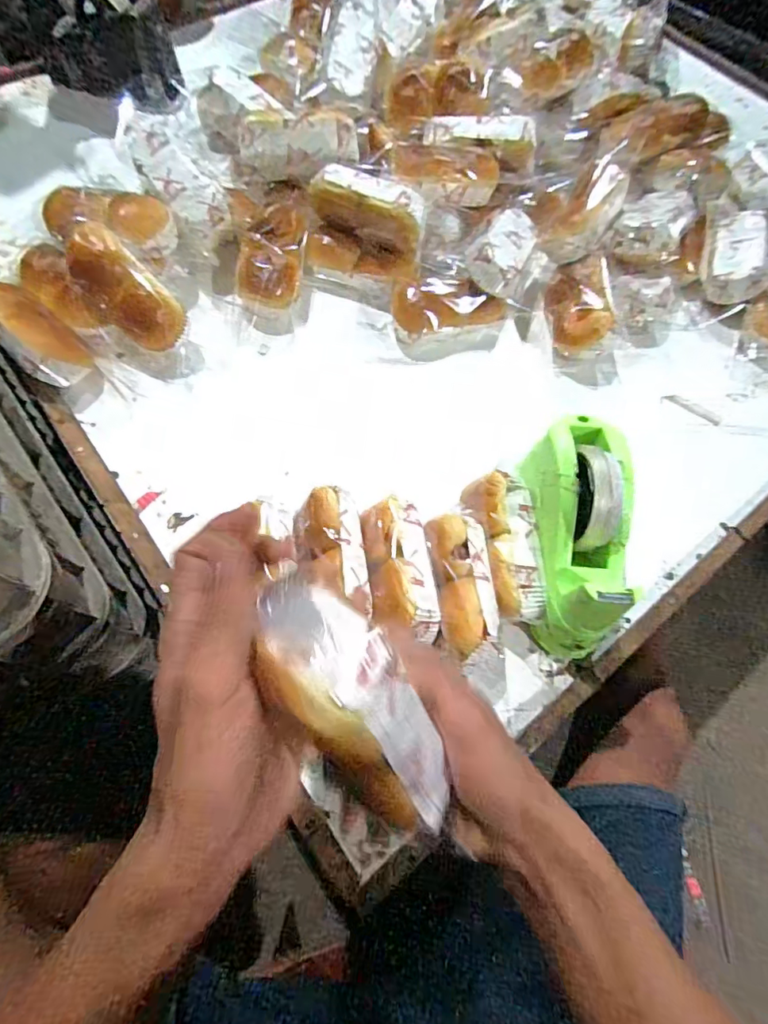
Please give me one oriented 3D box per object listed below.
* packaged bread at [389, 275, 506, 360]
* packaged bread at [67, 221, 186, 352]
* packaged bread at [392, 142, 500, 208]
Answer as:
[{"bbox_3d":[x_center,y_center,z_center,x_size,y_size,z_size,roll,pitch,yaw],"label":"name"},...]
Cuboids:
[{"bbox_3d":[0.079,-0.234,0.596,0.137,0.060,0.078,-13,68,-9],"label":"packaged bread"},{"bbox_3d":[-0.272,-0.234,0.527,0.133,0.047,0.059,48,69,-15],"label":"packaged bread"},{"bbox_3d":[0.074,-0.411,0.608,0.139,0.049,0.065,-8,66,-22],"label":"packaged bread"}]

